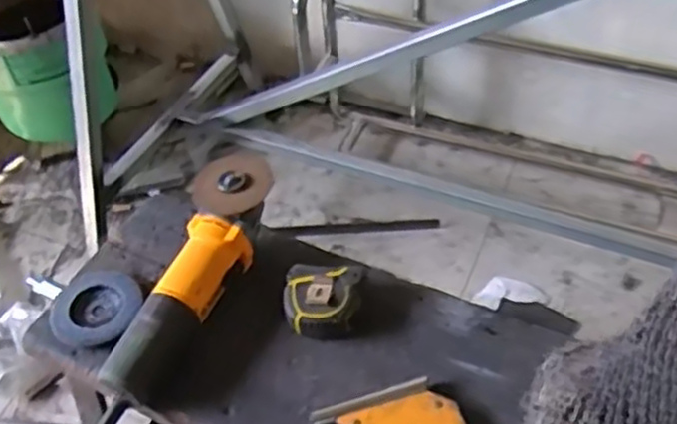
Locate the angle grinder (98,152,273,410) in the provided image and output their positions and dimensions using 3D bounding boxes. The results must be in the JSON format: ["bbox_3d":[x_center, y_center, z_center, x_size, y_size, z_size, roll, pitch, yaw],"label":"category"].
[{"bbox_3d":[-0.153,0.066,0.769,0.077,0.098,0.274,14,49,17],"label":"angle grinder"}]

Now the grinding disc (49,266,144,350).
[{"bbox_3d":[-0.257,0.103,0.795,0.091,0.018,0.096,-2,46,2],"label":"grinding disc"}]

